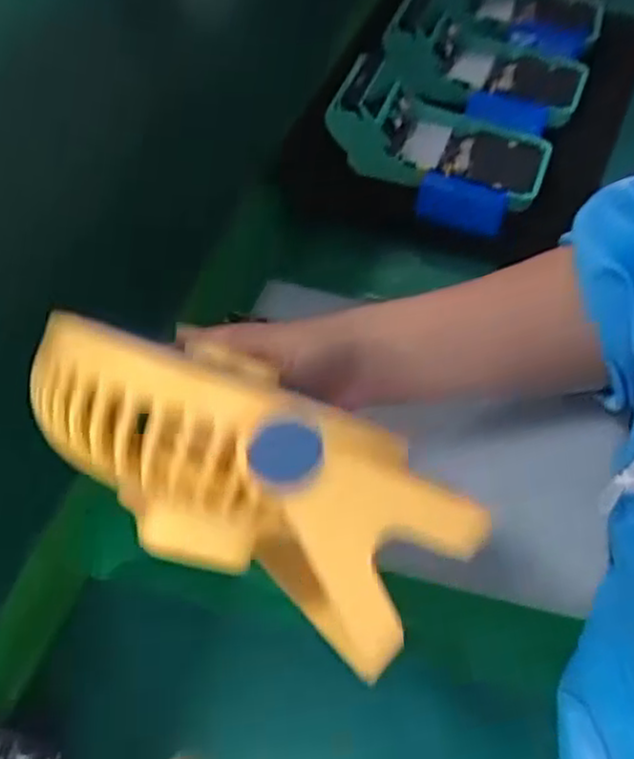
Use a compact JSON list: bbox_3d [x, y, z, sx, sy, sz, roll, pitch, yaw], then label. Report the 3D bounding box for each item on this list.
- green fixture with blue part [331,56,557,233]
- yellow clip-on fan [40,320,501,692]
[{"bbox_3d":[0.098,-0.186,0.582,0.158,0.080,0.111,18,55,17],"label":"green fixture with blue part"},{"bbox_3d":[-0.025,0.036,0.258,0.160,0.070,0.055,31,55,-9],"label":"yellow clip-on fan"}]

